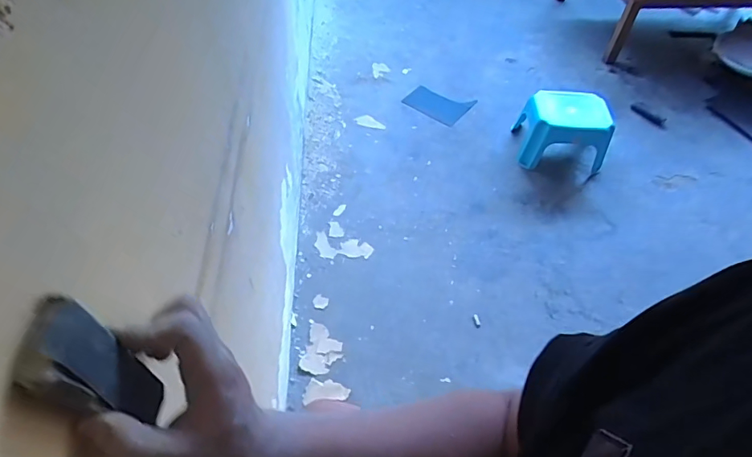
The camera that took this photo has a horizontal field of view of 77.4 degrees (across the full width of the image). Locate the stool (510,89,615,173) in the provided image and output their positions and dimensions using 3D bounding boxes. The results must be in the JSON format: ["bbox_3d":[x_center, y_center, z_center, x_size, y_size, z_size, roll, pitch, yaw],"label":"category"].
[{"bbox_3d":[0.616,-0.330,1.544,0.273,0.192,0.210,6,53,0],"label":"stool"}]

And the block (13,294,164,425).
[{"bbox_3d":[-0.150,0.083,0.262,0.017,0.140,0.044,0,59,-4],"label":"block"}]

